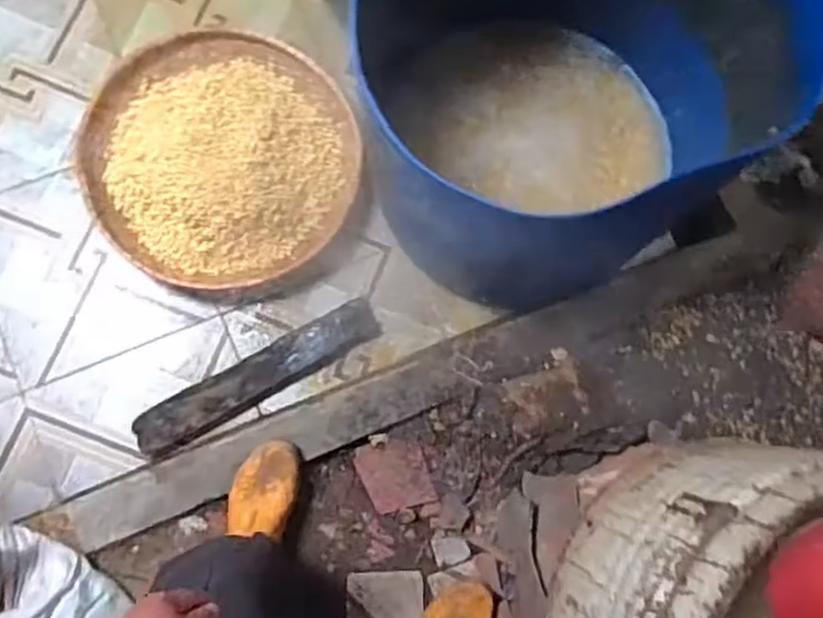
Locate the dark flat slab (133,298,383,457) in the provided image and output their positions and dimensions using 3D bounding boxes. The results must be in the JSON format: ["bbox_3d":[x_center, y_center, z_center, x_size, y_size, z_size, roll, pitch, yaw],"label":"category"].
[{"bbox_3d":[-0.299,0.131,1.411,0.513,0.068,0.094,-29,87,-10],"label":"dark flat slab"}]

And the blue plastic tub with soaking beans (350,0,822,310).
[{"bbox_3d":[0.248,-0.347,1.208,0.659,0.524,0.510,-28,87,-10],"label":"blue plastic tub with soaking beans"}]

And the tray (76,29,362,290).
[{"bbox_3d":[-0.388,-0.332,1.448,0.530,0.115,0.554,1,82,-8],"label":"tray"}]

